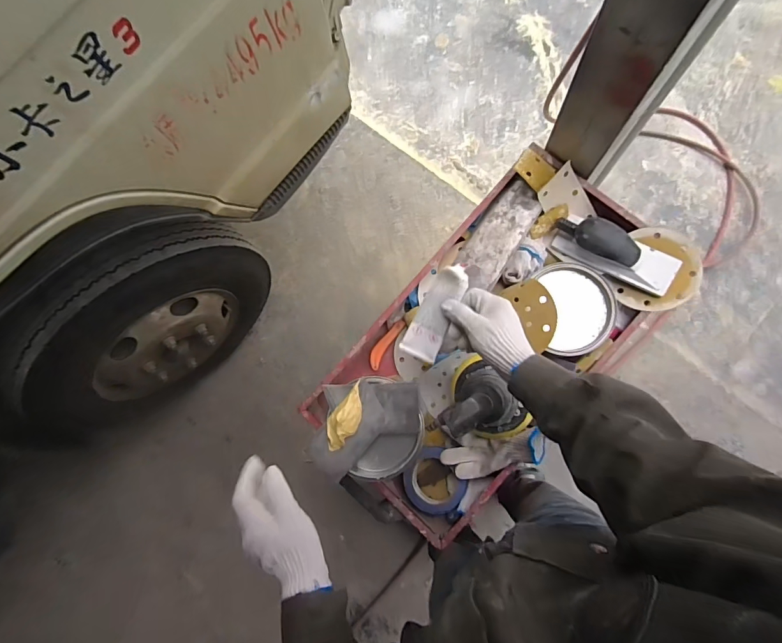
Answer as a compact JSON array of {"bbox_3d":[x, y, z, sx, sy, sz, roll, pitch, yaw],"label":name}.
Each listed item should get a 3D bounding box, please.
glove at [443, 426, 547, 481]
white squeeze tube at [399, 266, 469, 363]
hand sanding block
[{"bbox_3d":[0.172,0.224,0.709,0.167,0.045,0.073,-20,82,26],"label":"glove"},{"bbox_3d":[0.063,-0.012,0.579,0.049,0.017,0.135,26,99,10],"label":"white squeeze tube"},{"bbox_3d":[0.386,-0.122,0.719,0.211,0.052,0.080,29,86,11],"label":"hand sanding block"}]

